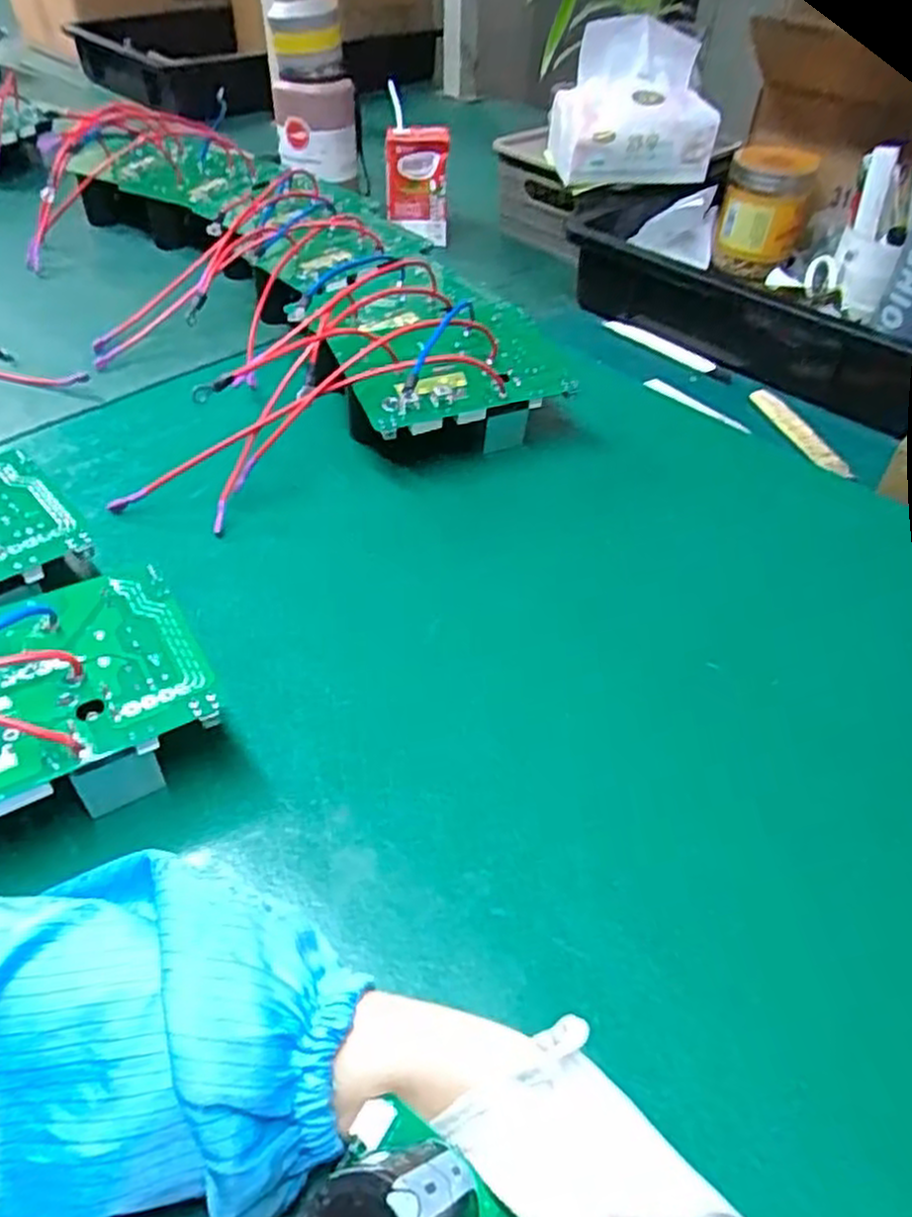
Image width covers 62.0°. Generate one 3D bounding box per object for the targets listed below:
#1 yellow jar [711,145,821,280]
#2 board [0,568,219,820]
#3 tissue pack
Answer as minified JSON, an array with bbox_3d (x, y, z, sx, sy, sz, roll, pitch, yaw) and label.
[{"bbox_3d":[0.323,-0.419,0.793,0.085,0.100,0.101,15,48,13],"label":"yellow jar"},{"bbox_3d":[-0.207,0.053,0.349,0.174,0.075,0.125,-25,52,-23],"label":"board"},{"bbox_3d":[0.176,-0.479,0.726,0.144,0.116,0.066,-7,47,-8],"label":"tissue pack"}]

